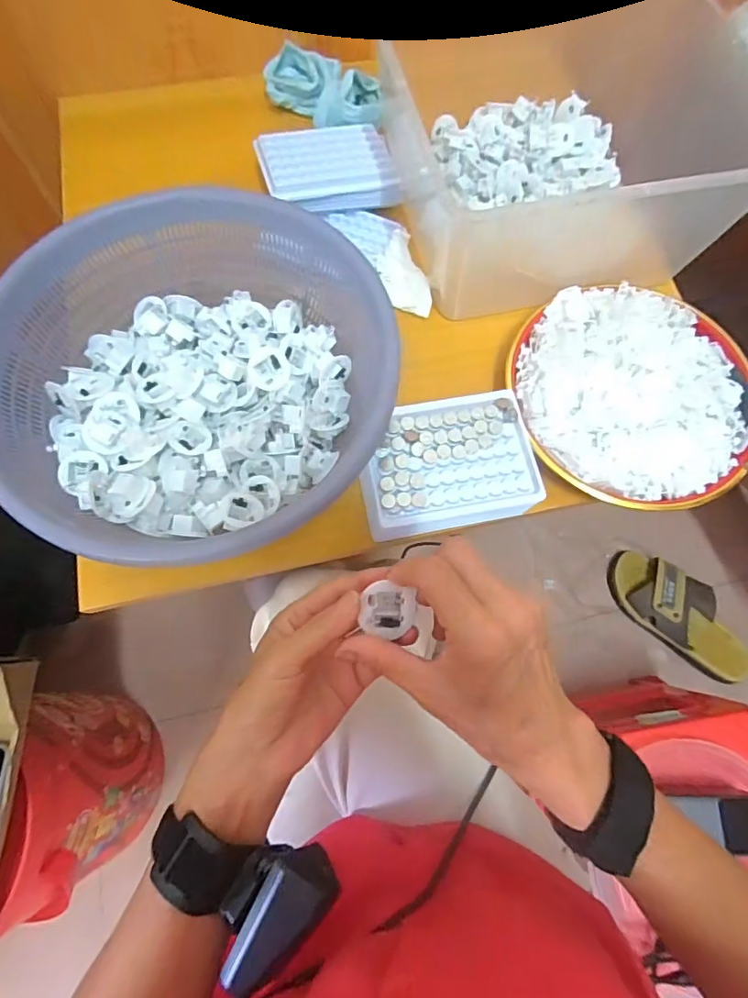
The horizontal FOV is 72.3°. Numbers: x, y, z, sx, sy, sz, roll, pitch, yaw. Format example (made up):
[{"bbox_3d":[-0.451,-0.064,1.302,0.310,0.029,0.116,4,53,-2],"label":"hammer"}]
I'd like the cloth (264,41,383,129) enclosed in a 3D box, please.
[{"bbox_3d":[-0.053,-0.449,0.565,0.151,0.047,0.074,41,76,11],"label":"cloth"}]

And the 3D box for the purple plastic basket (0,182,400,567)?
[{"bbox_3d":[-0.128,-0.097,0.395,0.294,0.085,0.287,-5,72,-3],"label":"purple plastic basket"}]

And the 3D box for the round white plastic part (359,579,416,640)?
[{"bbox_3d":[0.009,0.063,0.287,0.029,0.013,0.029,16,72,4],"label":"round white plastic part"}]

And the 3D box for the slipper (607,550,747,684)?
[{"bbox_3d":[0.540,0.199,0.887,0.279,0.061,0.120,40,76,11],"label":"slipper"}]

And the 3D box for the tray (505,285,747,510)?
[{"bbox_3d":[0.227,-0.098,0.449,0.206,0.030,0.204,5,72,1],"label":"tray"}]

